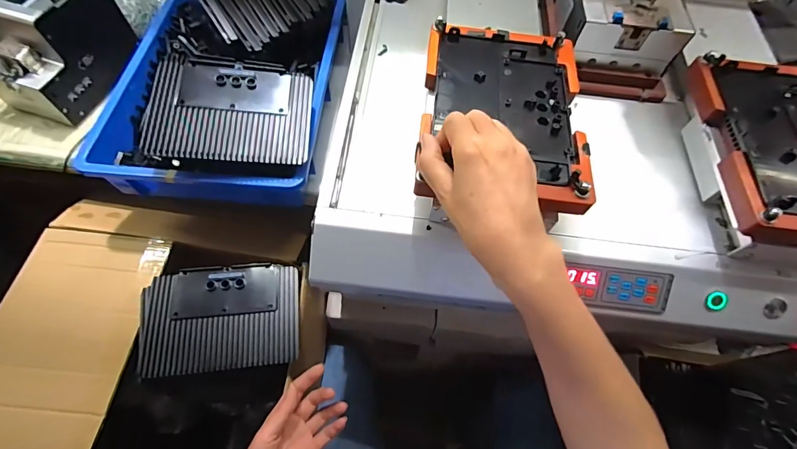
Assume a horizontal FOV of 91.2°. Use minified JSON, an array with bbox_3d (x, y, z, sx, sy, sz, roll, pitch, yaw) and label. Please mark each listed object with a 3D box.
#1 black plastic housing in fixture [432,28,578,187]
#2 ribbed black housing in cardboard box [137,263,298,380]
[{"bbox_3d":[0.106,-0.127,0.393,0.137,0.010,0.179,10,62,1],"label":"black plastic housing in fixture"},{"bbox_3d":[-0.236,0.122,0.521,0.200,0.026,0.133,-4,62,-6],"label":"ribbed black housing in cardboard box"}]

